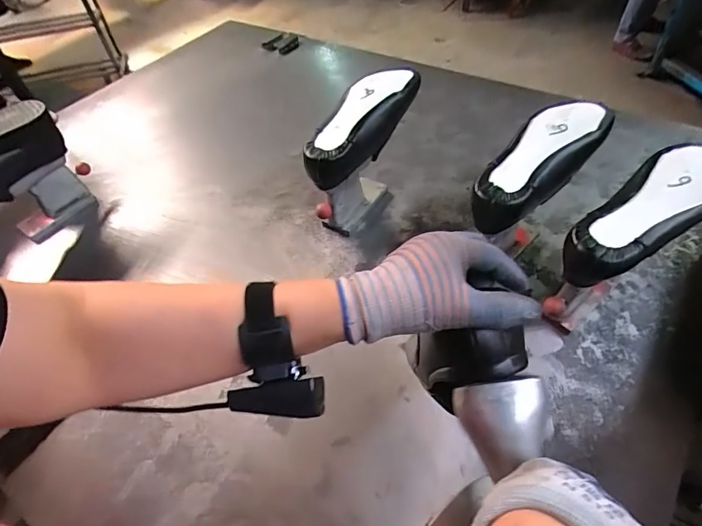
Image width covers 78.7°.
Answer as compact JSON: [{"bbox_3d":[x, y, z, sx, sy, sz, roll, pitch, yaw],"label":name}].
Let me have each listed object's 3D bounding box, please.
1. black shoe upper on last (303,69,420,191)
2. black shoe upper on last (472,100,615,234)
[{"bbox_3d":[0.019,-0.237,0.723,0.095,0.076,0.284,25,58,24],"label":"black shoe upper on last"},{"bbox_3d":[0.277,-0.148,0.625,0.097,0.070,0.281,35,62,29],"label":"black shoe upper on last"}]

